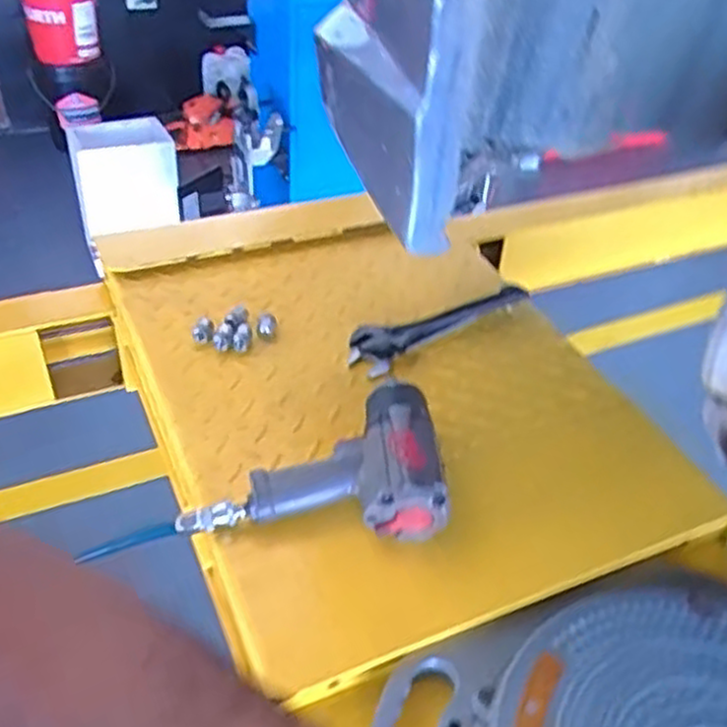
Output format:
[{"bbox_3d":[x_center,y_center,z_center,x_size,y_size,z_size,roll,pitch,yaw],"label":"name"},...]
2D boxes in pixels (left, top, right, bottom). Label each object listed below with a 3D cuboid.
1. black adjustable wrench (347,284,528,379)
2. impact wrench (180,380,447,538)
[{"bbox_3d":[0.096,-0.059,0.937,0.273,0.020,0.054,-28,50,-32],"label":"black adjustable wrench"},{"bbox_3d":[-0.035,0.086,0.726,0.217,0.072,0.155,4,40,-1],"label":"impact wrench"}]

